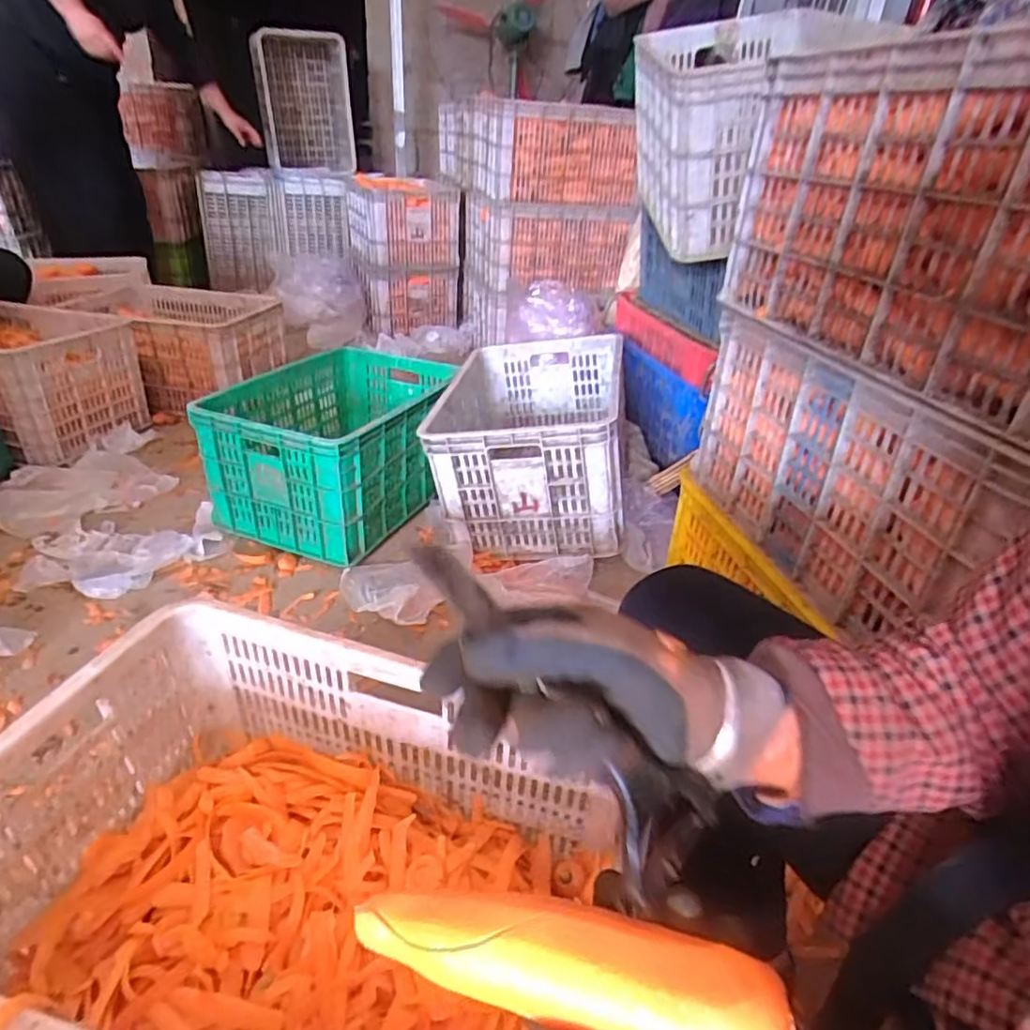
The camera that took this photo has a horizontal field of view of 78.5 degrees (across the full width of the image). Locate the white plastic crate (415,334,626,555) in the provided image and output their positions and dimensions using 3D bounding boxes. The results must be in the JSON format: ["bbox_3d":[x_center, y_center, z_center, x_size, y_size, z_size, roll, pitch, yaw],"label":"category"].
[{"bbox_3d":[0.034,-0.171,1.337,0.369,0.262,0.526,5,31,2],"label":"white plastic crate"}]

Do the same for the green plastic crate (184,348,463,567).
[{"bbox_3d":[-0.361,-0.163,1.367,0.371,0.257,0.511,16,33,19],"label":"green plastic crate"}]

